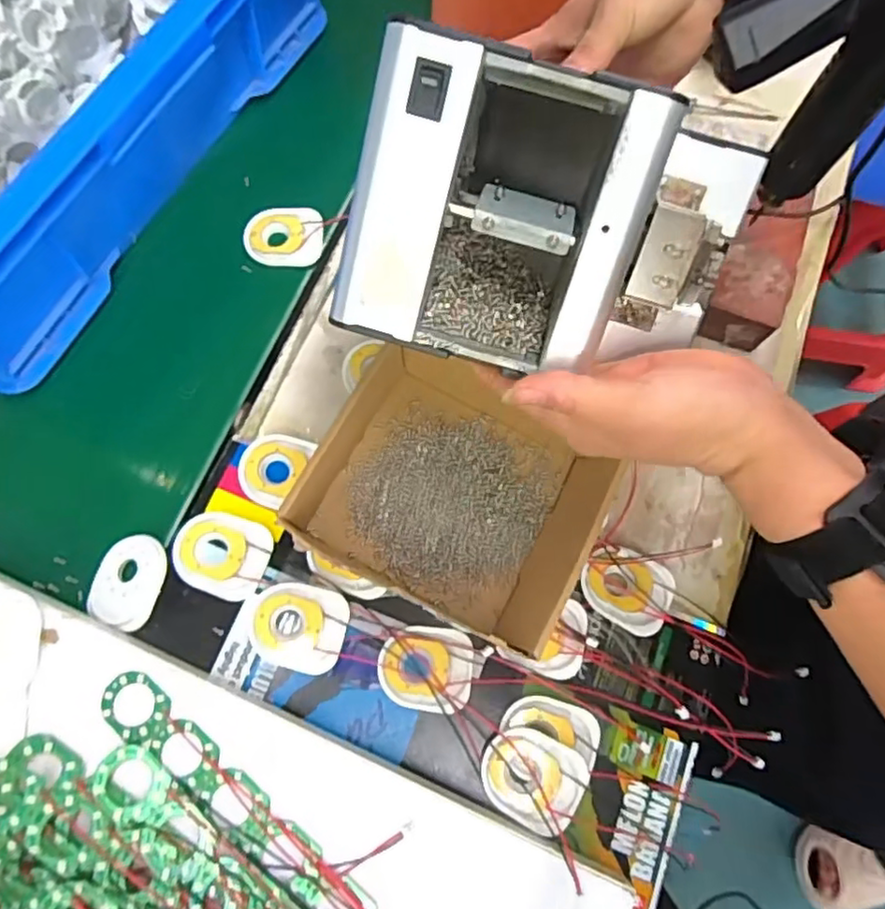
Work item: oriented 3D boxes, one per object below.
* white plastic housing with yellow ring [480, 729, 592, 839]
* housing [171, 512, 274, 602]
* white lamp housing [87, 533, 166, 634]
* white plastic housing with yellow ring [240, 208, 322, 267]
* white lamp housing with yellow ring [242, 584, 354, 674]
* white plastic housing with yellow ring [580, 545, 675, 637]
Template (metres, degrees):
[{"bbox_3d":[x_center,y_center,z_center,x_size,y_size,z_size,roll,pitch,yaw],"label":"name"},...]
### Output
[{"bbox_3d":[0.051,0.186,0.368,0.056,0.014,0.049,22,75,4],"label":"white plastic housing with yellow ring"},{"bbox_3d":[-0.138,0.062,0.401,0.056,0.009,0.050,18,74,3],"label":"housing"},{"bbox_3d":[-0.197,0.078,0.401,0.047,0.012,0.056,16,74,4],"label":"white lamp housing"},{"bbox_3d":[-0.119,-0.164,0.482,0.058,0.008,0.047,-1,74,-2],"label":"white plastic housing with yellow ring"},{"bbox_3d":[-0.088,0.103,0.388,0.060,0.008,0.049,14,74,2],"label":"white lamp housing with yellow ring"},{"bbox_3d":[0.116,0.084,0.405,0.056,0.009,0.047,25,75,5],"label":"white plastic housing with yellow ring"}]

